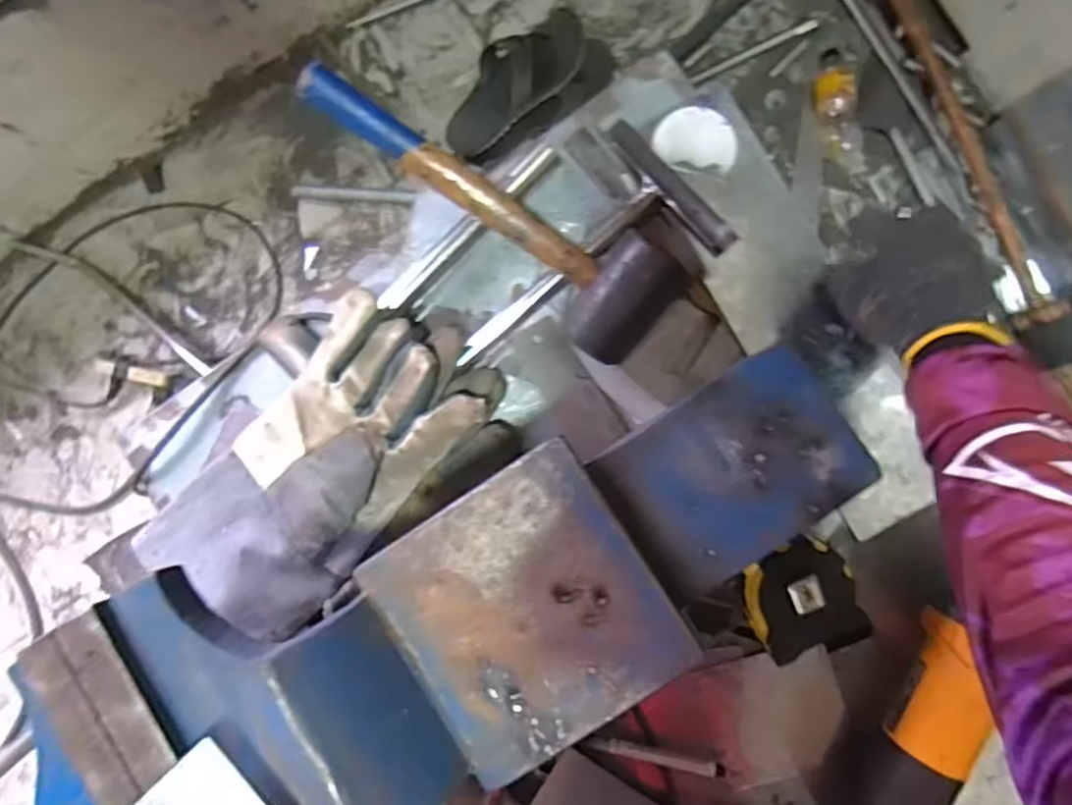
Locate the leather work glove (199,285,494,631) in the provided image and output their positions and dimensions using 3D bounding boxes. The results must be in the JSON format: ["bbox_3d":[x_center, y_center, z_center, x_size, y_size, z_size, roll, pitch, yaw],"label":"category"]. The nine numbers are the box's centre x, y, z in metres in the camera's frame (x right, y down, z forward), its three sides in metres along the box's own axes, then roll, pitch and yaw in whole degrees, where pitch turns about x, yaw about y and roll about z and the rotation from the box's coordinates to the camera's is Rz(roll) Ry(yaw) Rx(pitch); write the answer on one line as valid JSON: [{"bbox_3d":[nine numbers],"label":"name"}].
[{"bbox_3d":[-0.182,0.062,0.542,0.141,0.071,0.279,43,93,6],"label":"leather work glove"}]

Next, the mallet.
[{"bbox_3d":[-0.035,-0.148,0.509,0.307,0.068,0.102,32,90,-7],"label":"mallet"}]

